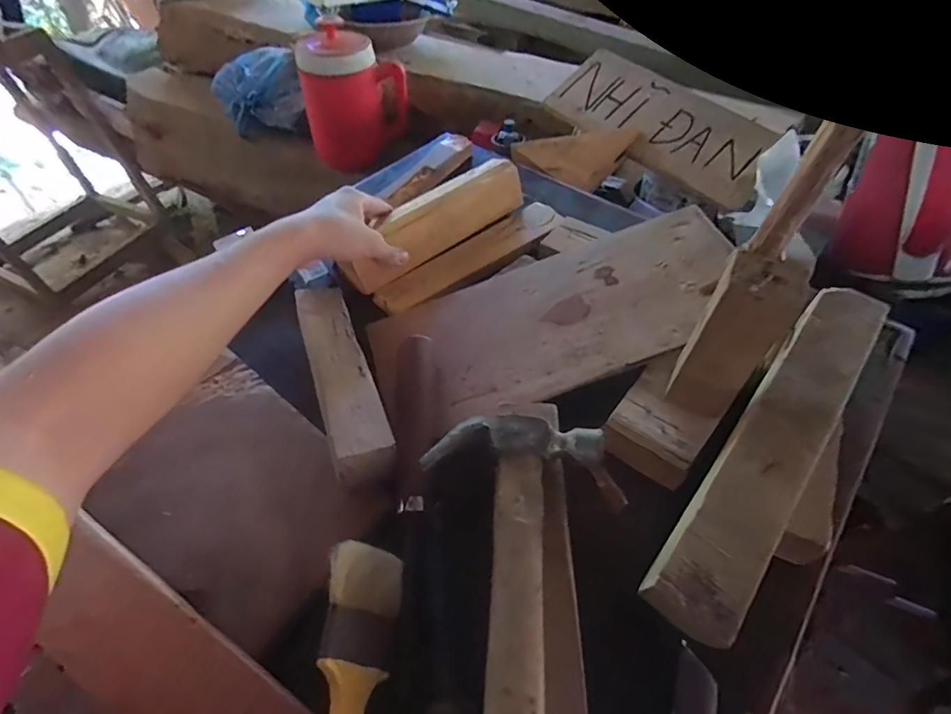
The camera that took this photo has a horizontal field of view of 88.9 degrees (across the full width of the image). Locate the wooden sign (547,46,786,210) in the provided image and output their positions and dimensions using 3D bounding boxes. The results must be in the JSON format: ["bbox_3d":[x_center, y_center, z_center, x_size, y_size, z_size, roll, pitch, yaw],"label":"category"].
[{"bbox_3d":[0.268,-0.338,0.697,0.139,0.012,0.334,-43,66,-8],"label":"wooden sign"}]

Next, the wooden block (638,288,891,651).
[{"bbox_3d":[0.205,0.047,0.321,0.049,0.020,0.300,35,59,24],"label":"wooden block"}]

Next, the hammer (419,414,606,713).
[{"bbox_3d":[0.012,0.158,0.273,0.107,0.044,0.290,8,52,6],"label":"hammer"}]

